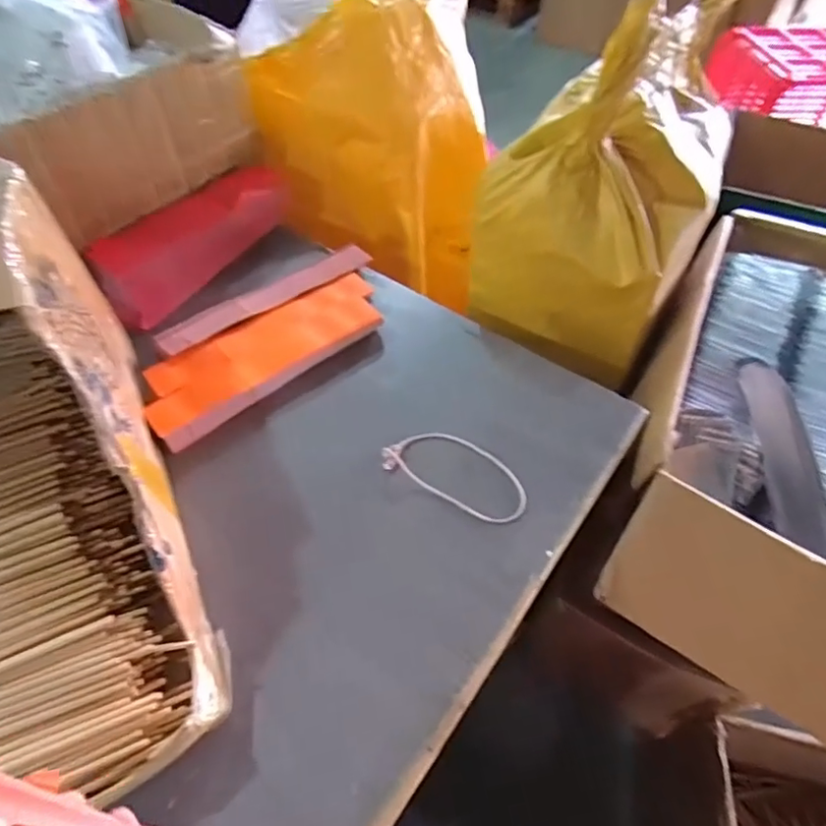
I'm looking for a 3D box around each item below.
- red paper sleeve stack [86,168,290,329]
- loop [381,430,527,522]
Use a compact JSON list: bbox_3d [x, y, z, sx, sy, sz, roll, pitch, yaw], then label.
[{"bbox_3d":[-0.286,-0.236,0.739,0.093,0.063,0.290,28,57,18],"label":"red paper sleeve stack"},{"bbox_3d":[0.047,0.055,0.558,0.149,0.016,0.071,25,57,16],"label":"loop"}]

